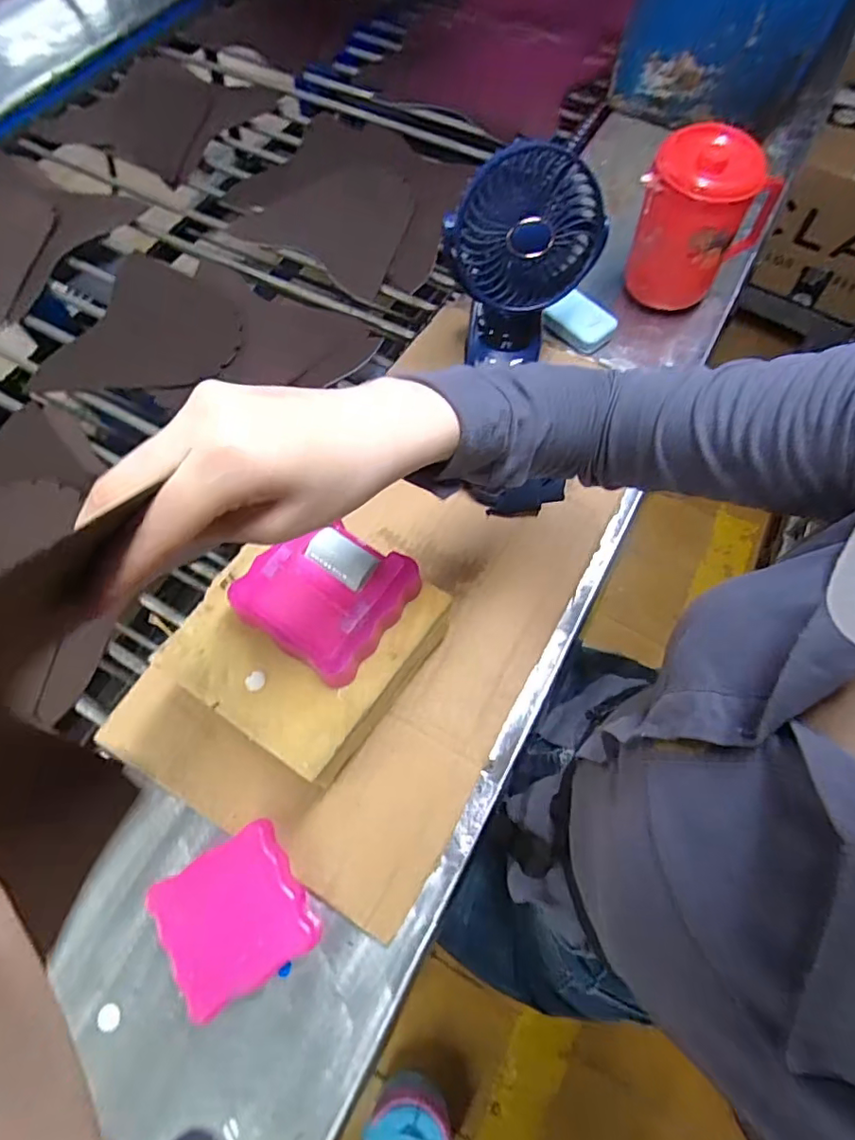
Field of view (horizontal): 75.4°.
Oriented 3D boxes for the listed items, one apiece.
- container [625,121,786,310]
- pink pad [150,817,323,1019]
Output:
[{"bbox_3d":[0.312,-0.405,0.643,0.133,0.151,0.122,29,69,14],"label":"container"},{"bbox_3d":[-0.156,0.276,0.441,0.110,0.013,0.104,-30,70,-14],"label":"pink pad"}]

